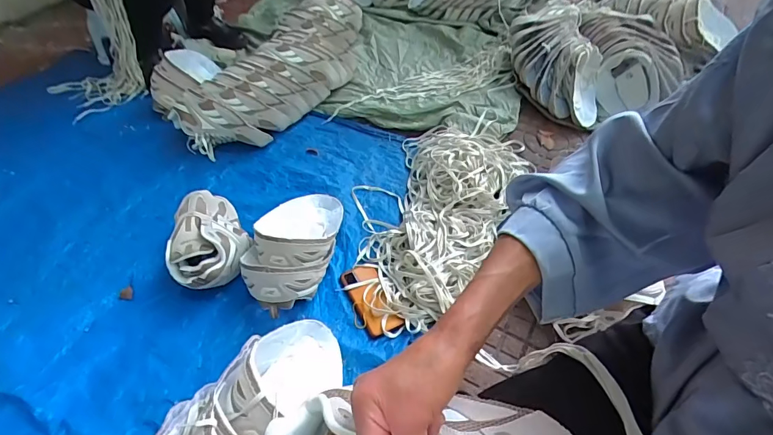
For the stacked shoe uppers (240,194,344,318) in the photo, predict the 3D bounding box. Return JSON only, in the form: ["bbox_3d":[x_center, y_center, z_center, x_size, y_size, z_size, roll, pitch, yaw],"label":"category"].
[{"bbox_3d":[-0.176,0.040,0.856,0.170,0.105,0.309,18,51,18],"label":"stacked shoe uppers"}]

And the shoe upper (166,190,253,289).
[{"bbox_3d":[-0.386,0.044,0.880,0.166,0.105,0.232,-29,53,-21],"label":"shoe upper"}]

